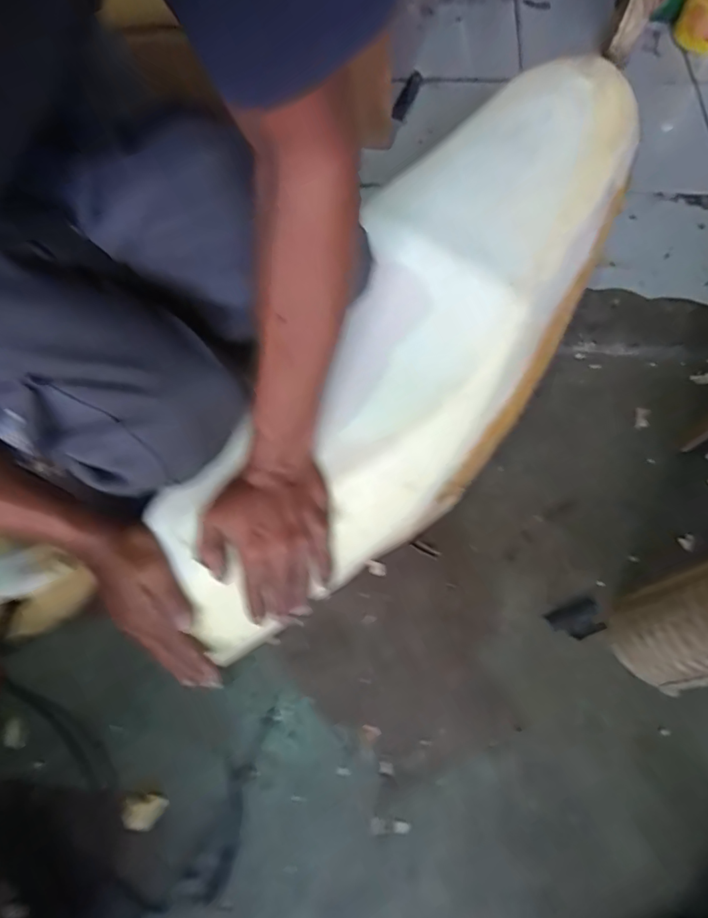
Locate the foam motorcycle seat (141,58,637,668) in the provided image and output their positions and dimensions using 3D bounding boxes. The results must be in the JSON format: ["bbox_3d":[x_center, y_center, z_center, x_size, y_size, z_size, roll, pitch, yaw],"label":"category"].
[{"bbox_3d":[0.057,-0.111,0.493,0.224,0.142,0.664,32,84,16],"label":"foam motorcycle seat"}]

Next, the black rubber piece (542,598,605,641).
[{"bbox_3d":[0.226,0.165,0.510,0.052,0.004,0.033,-19,65,-6],"label":"black rubber piece"}]

